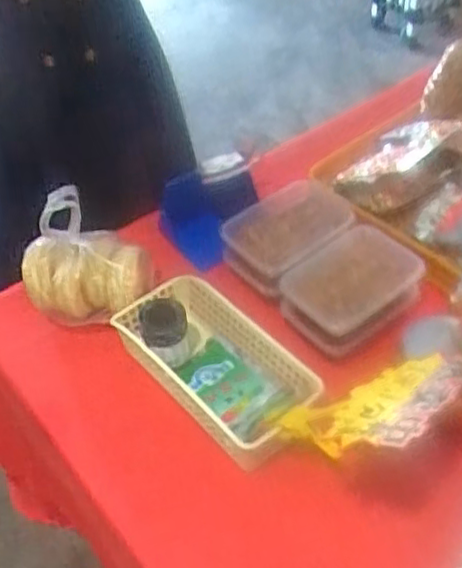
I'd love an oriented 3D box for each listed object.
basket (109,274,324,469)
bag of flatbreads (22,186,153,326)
[{"bbox_3d":[-0.020,0.095,0.840,0.126,0.073,0.271,-35,55,-25],"label":"basket"},{"bbox_3d":[-0.192,-0.040,0.885,0.168,0.178,0.087,8,49,10],"label":"bag of flatbreads"}]

